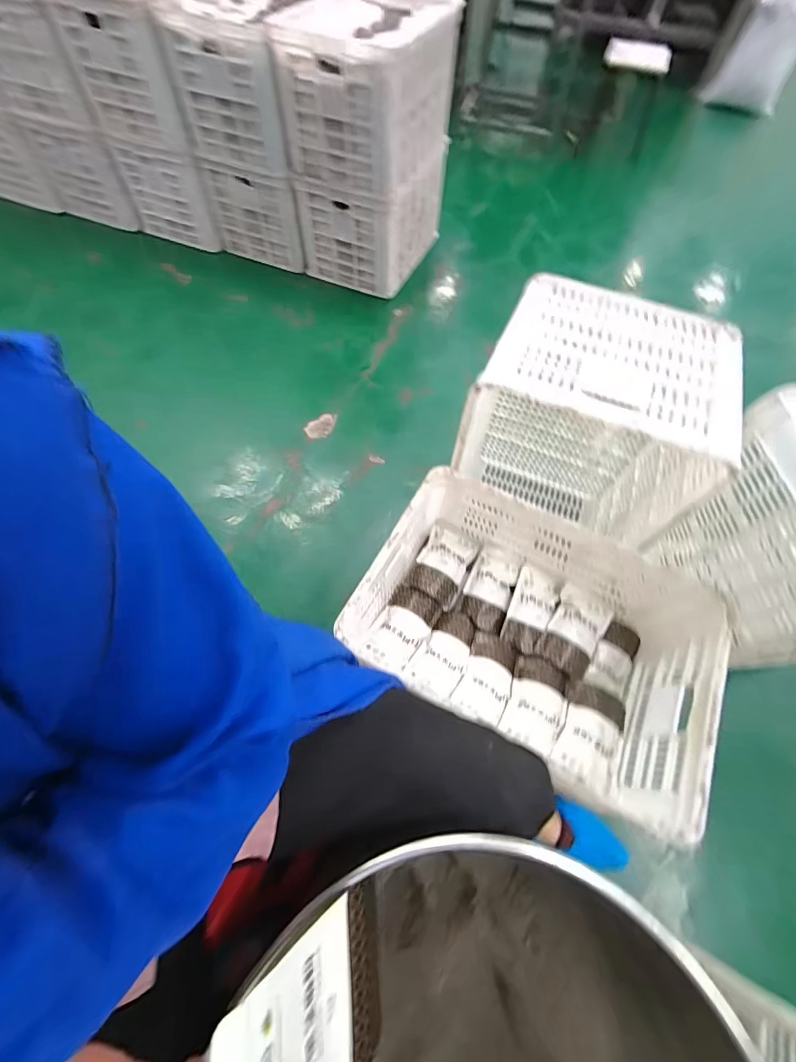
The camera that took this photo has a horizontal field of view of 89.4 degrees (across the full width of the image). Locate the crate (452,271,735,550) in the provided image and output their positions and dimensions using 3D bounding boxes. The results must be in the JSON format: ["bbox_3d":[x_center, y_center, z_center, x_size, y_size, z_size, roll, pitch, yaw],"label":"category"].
[{"bbox_3d":[0.373,-0.161,0.954,0.441,0.612,0.370,21,63,9],"label":"crate"}]

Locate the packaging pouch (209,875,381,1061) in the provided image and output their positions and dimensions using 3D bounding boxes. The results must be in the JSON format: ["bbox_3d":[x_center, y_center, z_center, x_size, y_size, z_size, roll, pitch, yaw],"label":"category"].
[{"bbox_3d":[-0.067,0.396,0.316,0.015,0.204,0.138,-11,71,21],"label":"packaging pouch"}]

